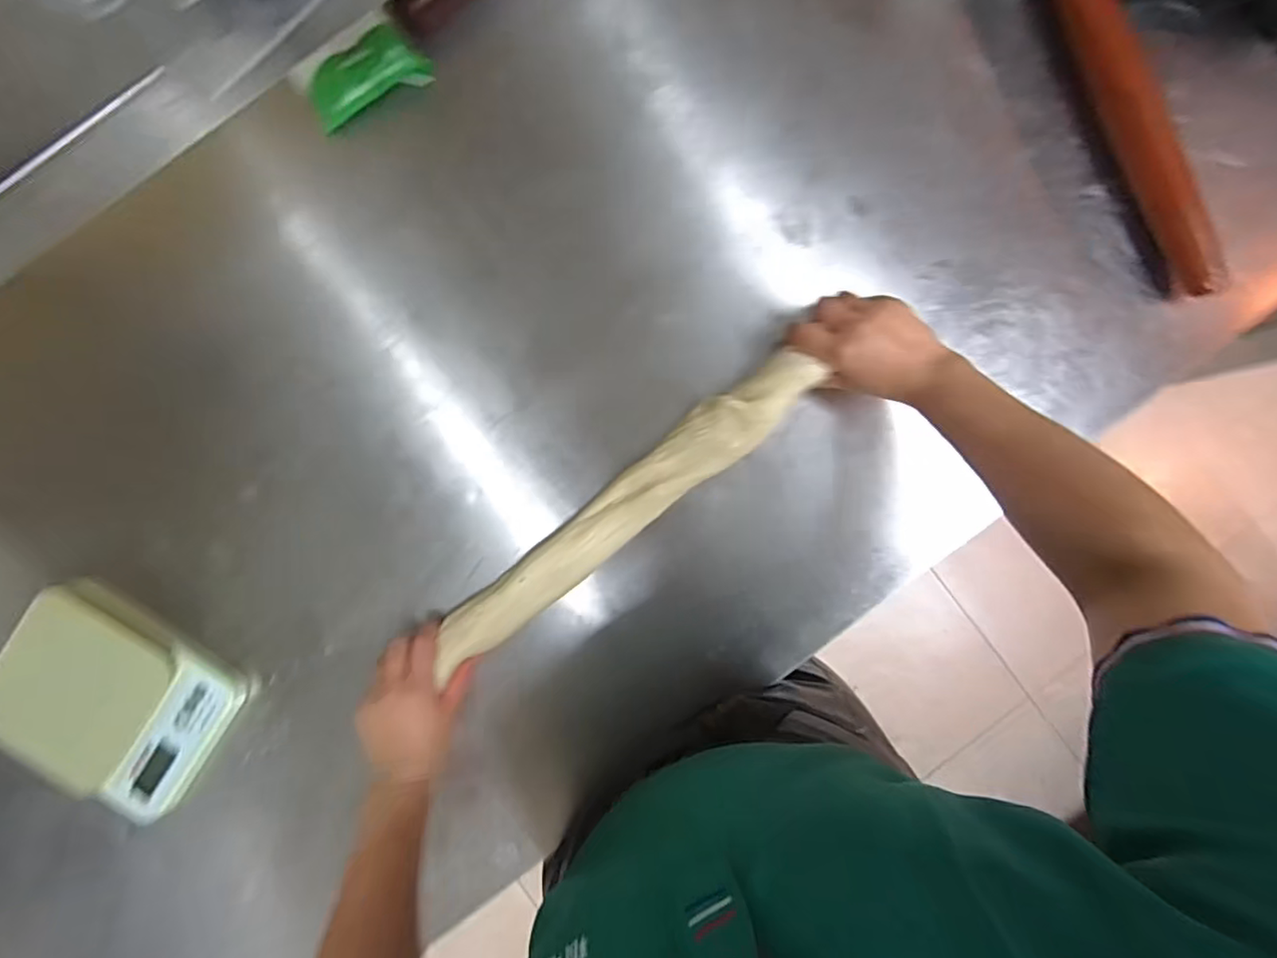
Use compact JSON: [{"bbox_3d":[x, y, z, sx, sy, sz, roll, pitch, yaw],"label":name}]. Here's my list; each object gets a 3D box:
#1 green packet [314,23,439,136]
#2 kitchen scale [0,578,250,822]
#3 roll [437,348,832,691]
[{"bbox_3d":[-0.258,-0.382,0.560,0.114,0.055,0.020,-26,45,-1],"label":"green packet"},{"bbox_3d":[-0.477,0.201,0.543,0.195,0.043,0.153,34,88,3],"label":"kitchen scale"},{"bbox_3d":[-0.009,0.027,0.538,0.402,0.046,0.052,-39,86,2],"label":"roll"}]

